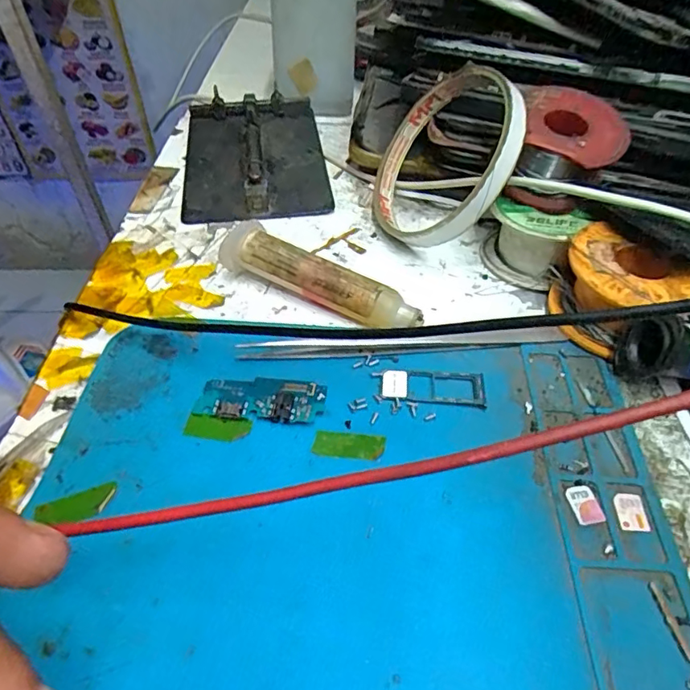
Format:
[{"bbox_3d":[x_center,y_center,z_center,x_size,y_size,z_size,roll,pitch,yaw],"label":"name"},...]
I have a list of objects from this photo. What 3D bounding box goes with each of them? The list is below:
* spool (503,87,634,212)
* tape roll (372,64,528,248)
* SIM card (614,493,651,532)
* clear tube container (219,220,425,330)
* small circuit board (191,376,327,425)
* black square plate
[{"bbox_3d":[0.096,-0.084,0.233,0.043,0.037,0.051,12,48,10],"label":"spool"},{"bbox_3d":[0.043,-0.085,0.249,0.013,0.086,0.080,16,62,-34],"label":"tape roll"},{"bbox_3d":[0.090,0.053,0.168,0.009,0.004,0.012,6,49,3],"label":"SIM card"},{"bbox_3d":[-0.011,-0.027,0.226,0.091,0.022,0.014,23,51,19],"label":"clear tube container"},{"bbox_3d":[-0.030,0.019,0.193,0.045,0.004,0.017,4,47,2],"label":"small circuit board"},{"bbox_3d":[-0.053,-0.113,0.313,0.079,0.014,0.123,-6,48,-7],"label":"black square plate"}]

